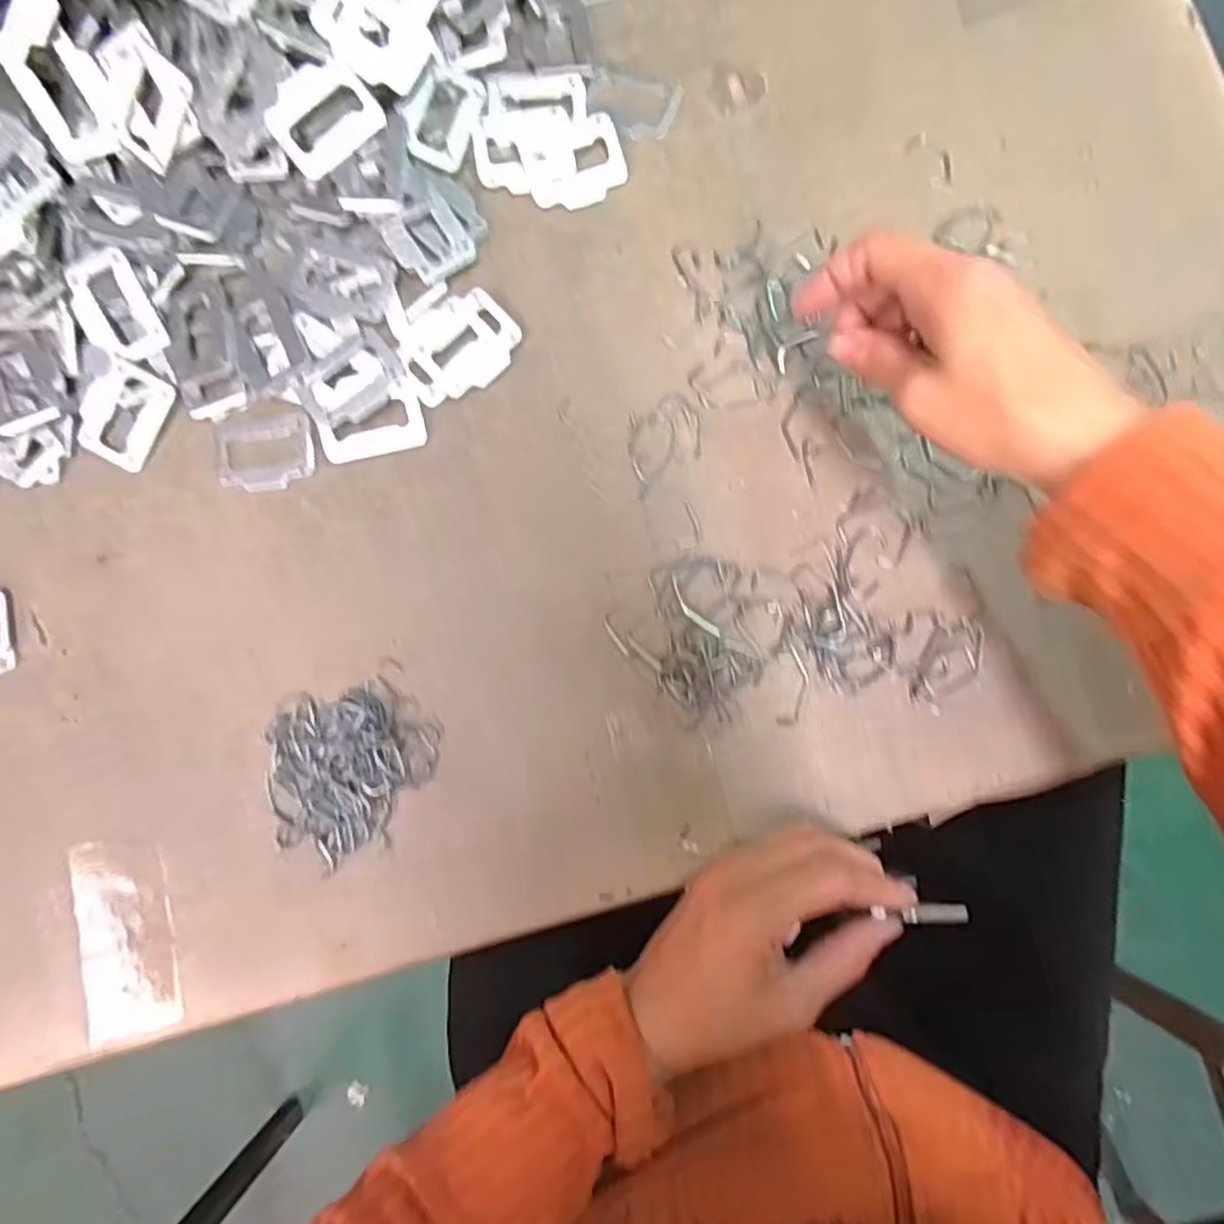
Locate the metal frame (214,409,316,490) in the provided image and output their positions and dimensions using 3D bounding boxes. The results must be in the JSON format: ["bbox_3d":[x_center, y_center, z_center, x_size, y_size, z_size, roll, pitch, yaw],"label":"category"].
[{"bbox_3d":[-0.180,-0.082,0.364,0.052,0.004,0.039,-10,83,1],"label":"metal frame"}]

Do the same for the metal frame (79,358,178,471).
[{"bbox_3d":[-0.253,-0.103,0.363,0.038,0.009,0.051,29,85,5],"label":"metal frame"}]

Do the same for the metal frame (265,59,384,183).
[{"bbox_3d":[-0.144,-0.248,0.351,0.051,0.005,0.040,-37,106,1],"label":"metal frame"}]

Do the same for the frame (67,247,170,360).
[{"bbox_3d":[-0.253,-0.154,0.359,0.034,0.006,0.052,-26,101,4],"label":"frame"}]

